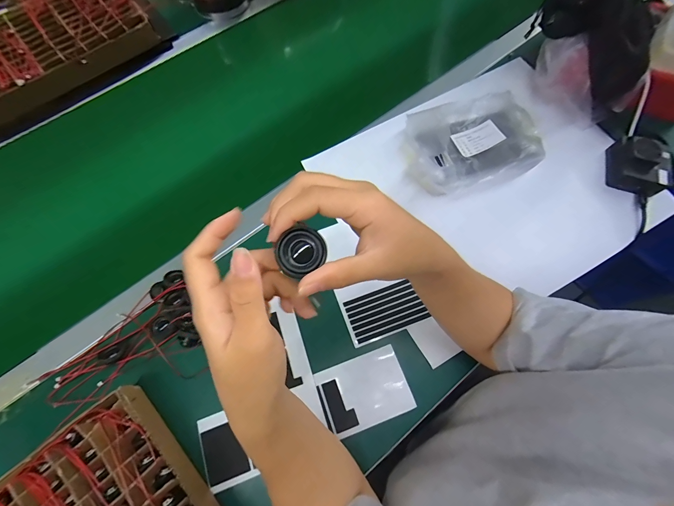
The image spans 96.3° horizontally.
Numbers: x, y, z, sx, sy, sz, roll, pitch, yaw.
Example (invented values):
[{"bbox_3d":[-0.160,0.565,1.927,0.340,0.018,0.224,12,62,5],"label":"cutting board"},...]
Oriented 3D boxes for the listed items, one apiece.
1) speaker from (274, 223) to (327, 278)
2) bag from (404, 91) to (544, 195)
[{"bbox_3d":[-0.023,-0.001,0.192,0.029,0.013,0.027,-37,93,-8],"label":"speaker"},{"bbox_3d":[0.208,-0.173,0.481,0.209,0.054,0.165,-26,70,-8],"label":"bag"}]

